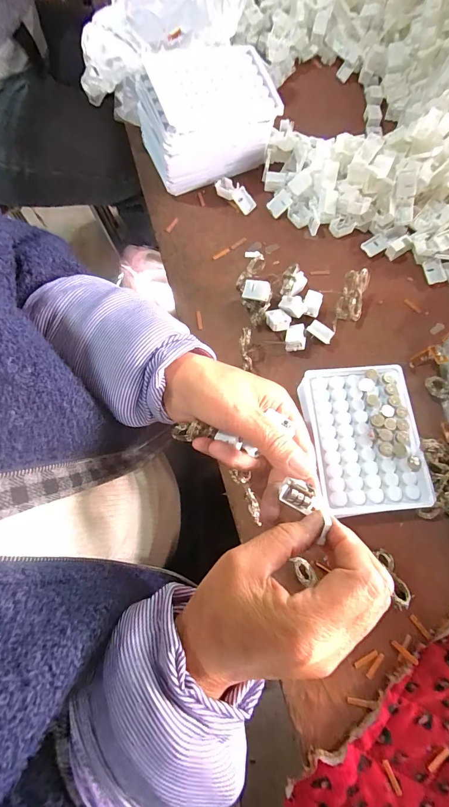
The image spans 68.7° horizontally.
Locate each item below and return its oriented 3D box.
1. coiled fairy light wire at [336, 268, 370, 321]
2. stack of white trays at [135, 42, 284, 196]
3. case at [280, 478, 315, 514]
[{"bbox_3d":[0.137,-0.115,0.350,0.025,0.016,0.051,11,114,3],"label":"coiled fairy light wire"},{"bbox_3d":[-0.021,-0.334,0.384,0.149,0.077,0.109,-28,77,-7],"label":"stack of white trays"},{"bbox_3d":[0.052,0.065,0.232,0.026,0.004,0.019,17,97,-2],"label":"case"}]

